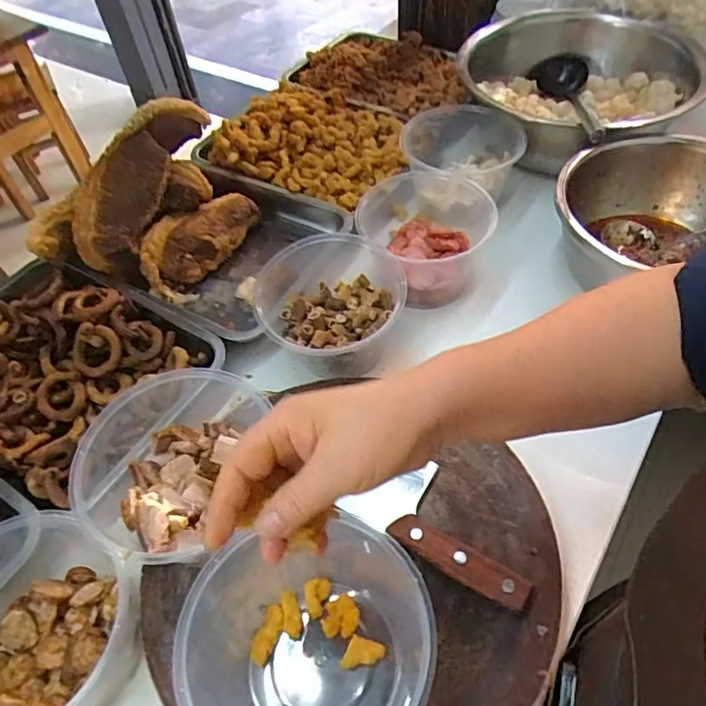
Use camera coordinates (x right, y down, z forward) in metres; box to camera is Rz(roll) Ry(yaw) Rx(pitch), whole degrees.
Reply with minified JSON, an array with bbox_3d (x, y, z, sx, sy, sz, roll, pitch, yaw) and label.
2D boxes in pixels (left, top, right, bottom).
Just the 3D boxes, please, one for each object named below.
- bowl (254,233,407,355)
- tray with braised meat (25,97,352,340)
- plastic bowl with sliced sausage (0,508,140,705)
[{"bbox_3d":[-0.023,-0.063,0.617,0.161,0.065,0.169,-2,52,3],"label":"bowl"},{"bbox_3d":[-0.224,-0.180,0.729,0.350,0.158,0.295,26,58,23],"label":"tray with braised meat"},{"bbox_3d":[-0.277,0.236,0.450,0.145,0.097,0.146,-2,52,3],"label":"plastic bowl with sliced sausage"}]

